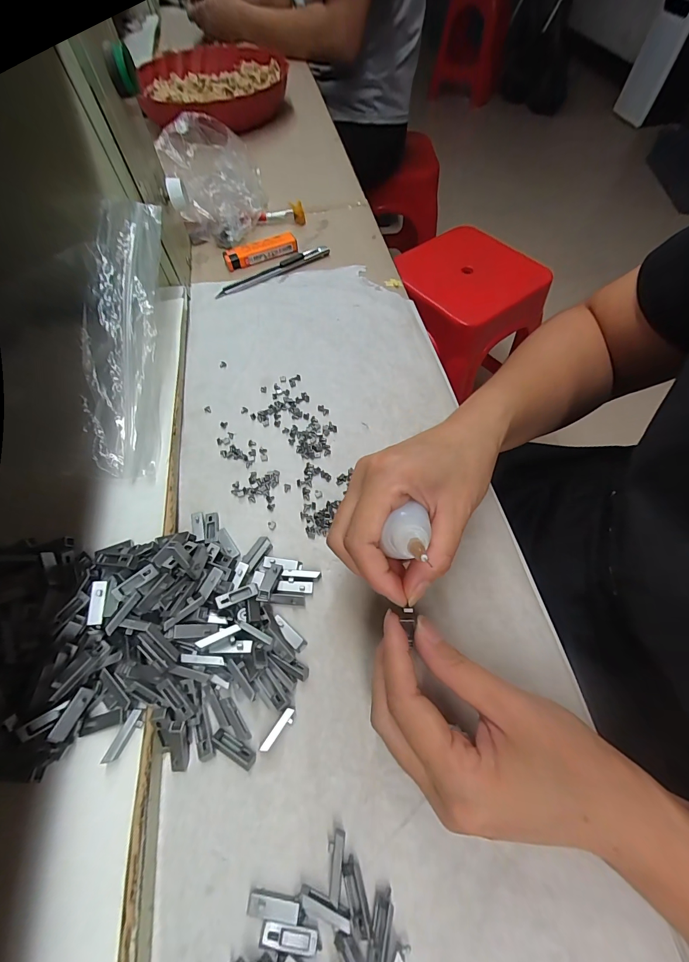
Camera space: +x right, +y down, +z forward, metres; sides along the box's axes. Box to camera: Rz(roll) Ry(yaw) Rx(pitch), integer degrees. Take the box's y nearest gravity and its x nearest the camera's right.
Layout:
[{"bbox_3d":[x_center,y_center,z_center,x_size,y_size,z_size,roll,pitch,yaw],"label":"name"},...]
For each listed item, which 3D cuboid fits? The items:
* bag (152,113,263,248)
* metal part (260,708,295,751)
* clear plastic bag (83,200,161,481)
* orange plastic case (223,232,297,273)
[{"bbox_3d":[-0.141,-0.331,0.406,0.103,0.084,0.136,-15,62,-6],"label":"bag"},{"bbox_3d":[-0.035,0.133,0.195,0.006,0.007,0.023,32,67,18],"label":"metal part"},{"bbox_3d":[-0.155,-0.109,0.258,0.039,0.035,0.213,-2,84,0],"label":"clear plastic bag"},{"bbox_3d":[-0.093,-0.254,0.399,0.080,0.016,0.018,-19,62,-9],"label":"orange plastic case"}]

